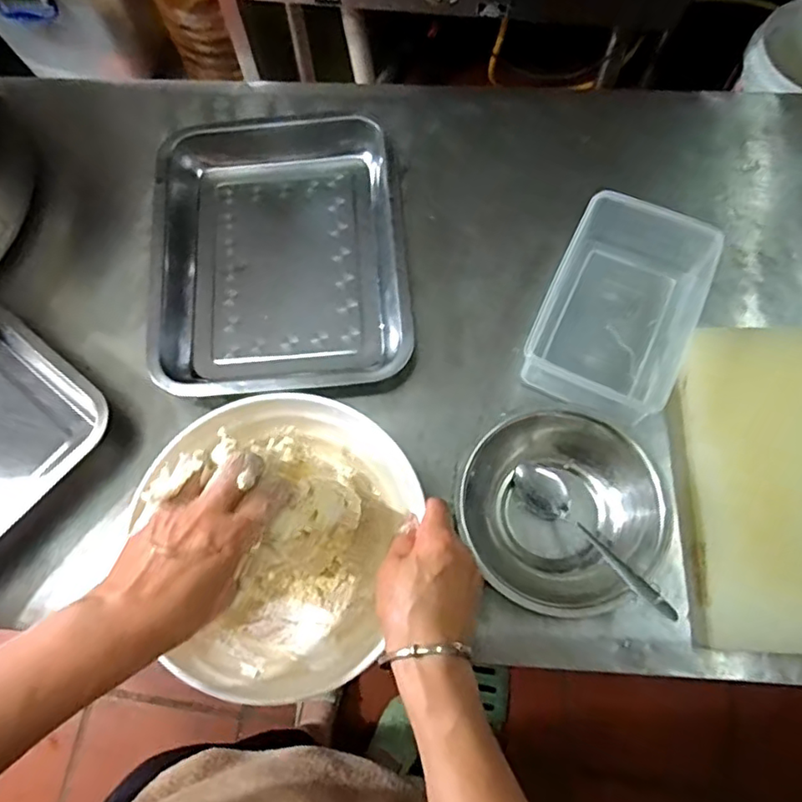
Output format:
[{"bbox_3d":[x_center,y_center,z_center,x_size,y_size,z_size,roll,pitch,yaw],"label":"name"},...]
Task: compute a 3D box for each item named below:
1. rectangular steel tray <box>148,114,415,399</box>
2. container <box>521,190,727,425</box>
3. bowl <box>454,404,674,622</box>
[{"bbox_3d":[-0.117,-0.146,0.600,0.233,0.045,0.297,-7,71,0],"label":"rectangular steel tray"},{"bbox_3d":[0.206,-0.087,0.554,0.137,0.059,0.201,24,73,10],"label":"container"},{"bbox_3d":[0.130,0.090,0.504,0.153,0.044,0.156,-1,71,2],"label":"bowl"}]

